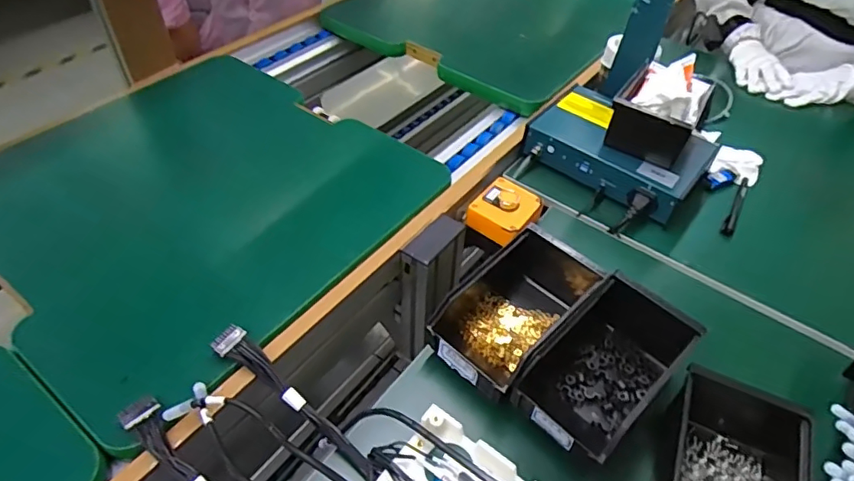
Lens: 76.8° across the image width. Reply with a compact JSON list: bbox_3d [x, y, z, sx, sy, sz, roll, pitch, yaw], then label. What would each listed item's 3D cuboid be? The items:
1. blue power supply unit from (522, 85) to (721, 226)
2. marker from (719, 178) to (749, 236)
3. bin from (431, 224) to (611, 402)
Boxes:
[{"bbox_3d":[0.274,-0.130,0.776,0.229,0.063,0.159,31,52,22],"label":"blue power supply unit"},{"bbox_3d":[0.435,-0.049,0.755,0.017,0.014,0.128,27,51,19],"label":"marker"},{"bbox_3d":[0.095,0.066,0.569,0.112,0.068,0.190,37,55,26],"label":"bin"}]

